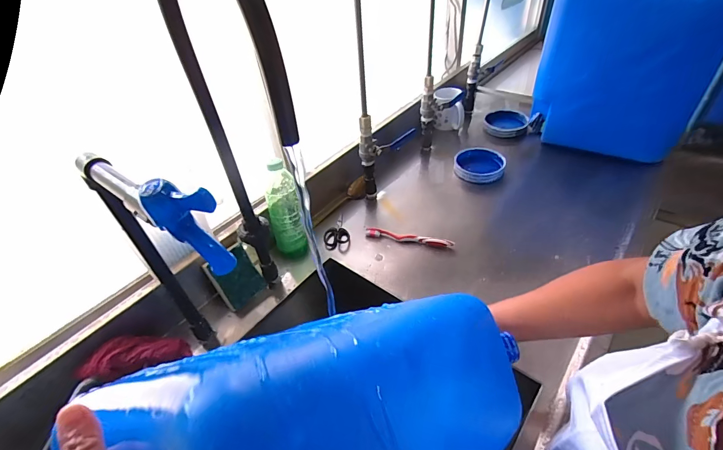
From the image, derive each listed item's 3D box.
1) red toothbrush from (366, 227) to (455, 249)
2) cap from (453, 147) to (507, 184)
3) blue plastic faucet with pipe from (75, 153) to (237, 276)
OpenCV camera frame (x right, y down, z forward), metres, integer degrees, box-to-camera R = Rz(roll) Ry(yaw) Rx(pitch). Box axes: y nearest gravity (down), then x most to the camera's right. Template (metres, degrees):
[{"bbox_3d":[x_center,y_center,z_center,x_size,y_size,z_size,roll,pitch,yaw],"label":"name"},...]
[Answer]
[{"bbox_3d":[0.098,0.027,0.740,0.181,0.017,0.017,9,46,16],"label":"red toothbrush"},{"bbox_3d":[0.290,-0.150,0.889,0.116,0.028,0.124,-4,44,3],"label":"cap"},{"bbox_3d":[-0.193,-0.024,0.312,0.225,0.080,0.028,24,51,30],"label":"blue plastic faucet with pipe"}]

